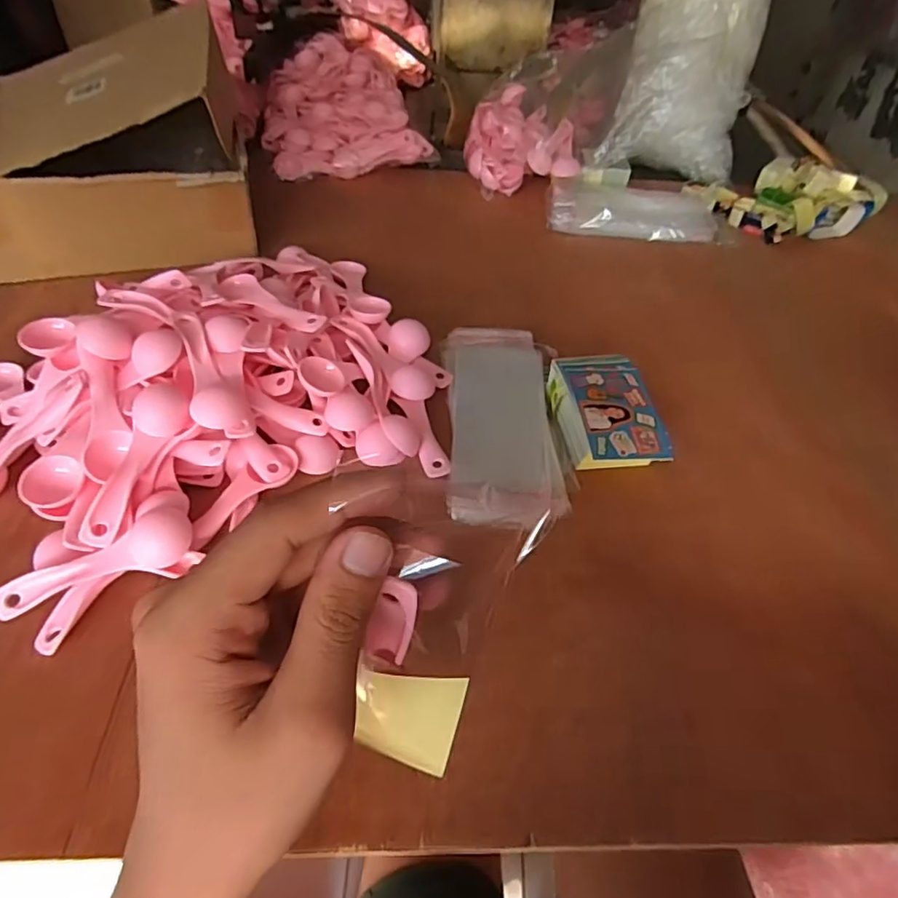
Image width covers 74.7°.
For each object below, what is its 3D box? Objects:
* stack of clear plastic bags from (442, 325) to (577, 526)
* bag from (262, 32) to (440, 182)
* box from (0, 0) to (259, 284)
[{"bbox_3d":[0.047,-0.030,0.492,0.096,0.015,0.227,3,46,-2],"label":"stack of clear plastic bags"},{"bbox_3d":[-0.153,-0.498,0.857,0.221,0.089,0.317,-5,47,-10],"label":"bag"},{"bbox_3d":[-0.361,-0.320,0.621,0.267,0.160,0.272,-10,48,-15],"label":"box"}]

